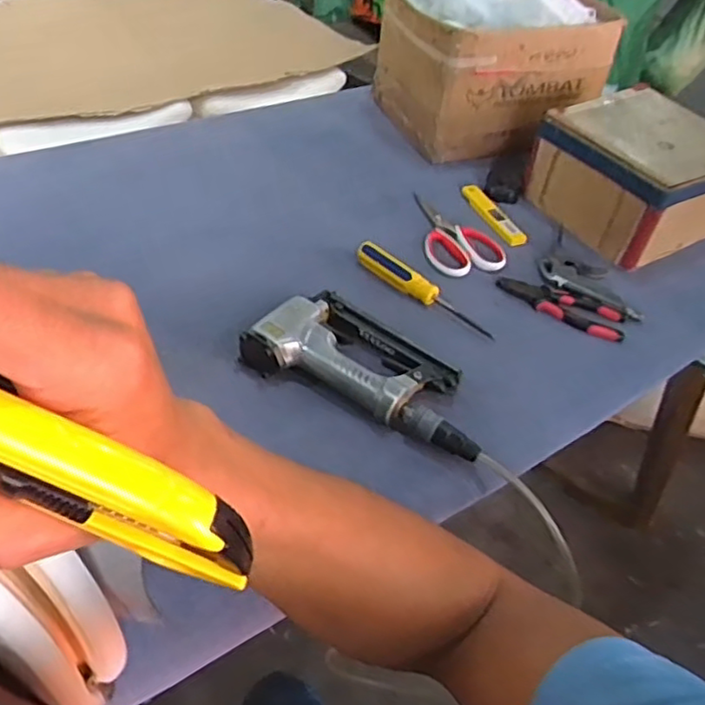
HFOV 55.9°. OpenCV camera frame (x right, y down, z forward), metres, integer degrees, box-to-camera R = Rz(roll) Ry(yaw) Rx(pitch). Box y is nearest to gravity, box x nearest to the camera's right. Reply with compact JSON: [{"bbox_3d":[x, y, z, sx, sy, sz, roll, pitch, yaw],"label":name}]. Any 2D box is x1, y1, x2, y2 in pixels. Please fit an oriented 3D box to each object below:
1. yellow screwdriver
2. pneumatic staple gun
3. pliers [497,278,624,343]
[{"bbox_3d":[0.082,-0.076,0.778,0.194,0.021,0.032,34,50,25],"label":"yellow screwdriver"},{"bbox_3d":[0.025,0.007,0.675,0.244,0.037,0.120,22,46,15],"label":"pneumatic staple gun"},{"bbox_3d":[0.247,-0.056,0.792,0.154,0.021,0.044,25,46,17],"label":"pliers"}]

